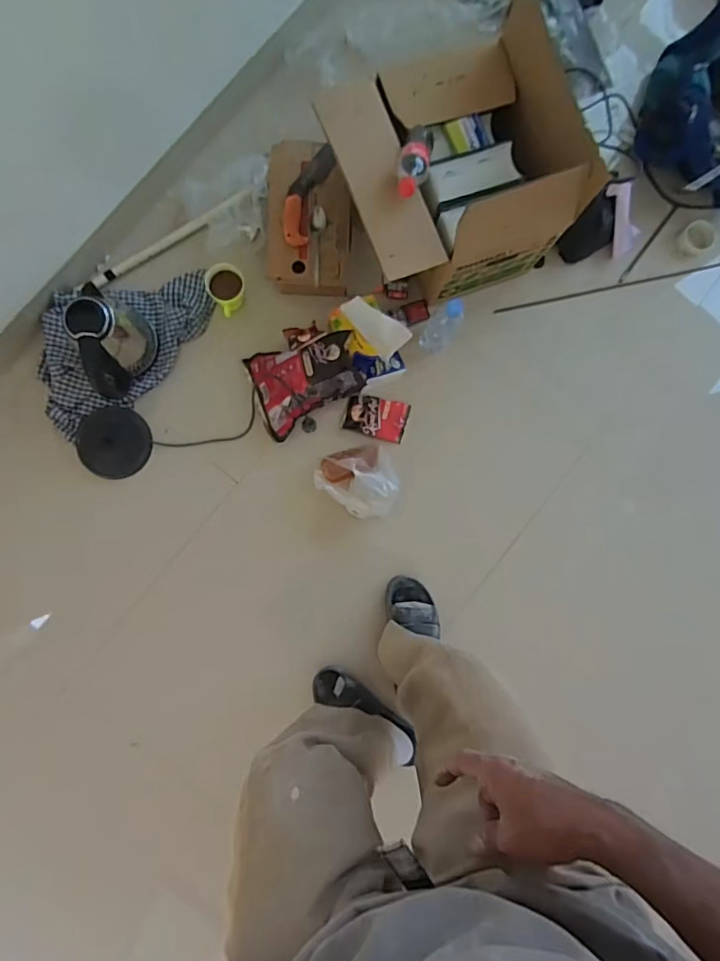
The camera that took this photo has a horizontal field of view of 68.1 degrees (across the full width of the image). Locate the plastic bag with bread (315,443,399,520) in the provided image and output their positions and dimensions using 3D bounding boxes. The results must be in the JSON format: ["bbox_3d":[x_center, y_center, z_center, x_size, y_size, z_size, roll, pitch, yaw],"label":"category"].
[{"bbox_3d":[-0.007,0.005,1.177,0.170,0.121,0.155,-9,88,-5],"label":"plastic bag with bread"}]

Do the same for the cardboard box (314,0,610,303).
[{"bbox_3d":[0.178,-0.632,1.095,0.425,0.276,0.415,-23,89,-5],"label":"cardboard box"}]

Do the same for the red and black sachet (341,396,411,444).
[{"bbox_3d":[0.038,-0.149,1.243,0.144,0.013,0.093,17,86,-3],"label":"red and black sachet"}]

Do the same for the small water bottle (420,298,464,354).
[{"bbox_3d":[0.173,-0.323,1.141,0.056,0.232,0.053,0,88,-4],"label":"small water bottle"}]

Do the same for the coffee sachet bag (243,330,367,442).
[{"bbox_3d":[-0.118,-0.225,1.175,0.246,0.118,0.199,-25,90,-5],"label":"coffee sachet bag"}]

